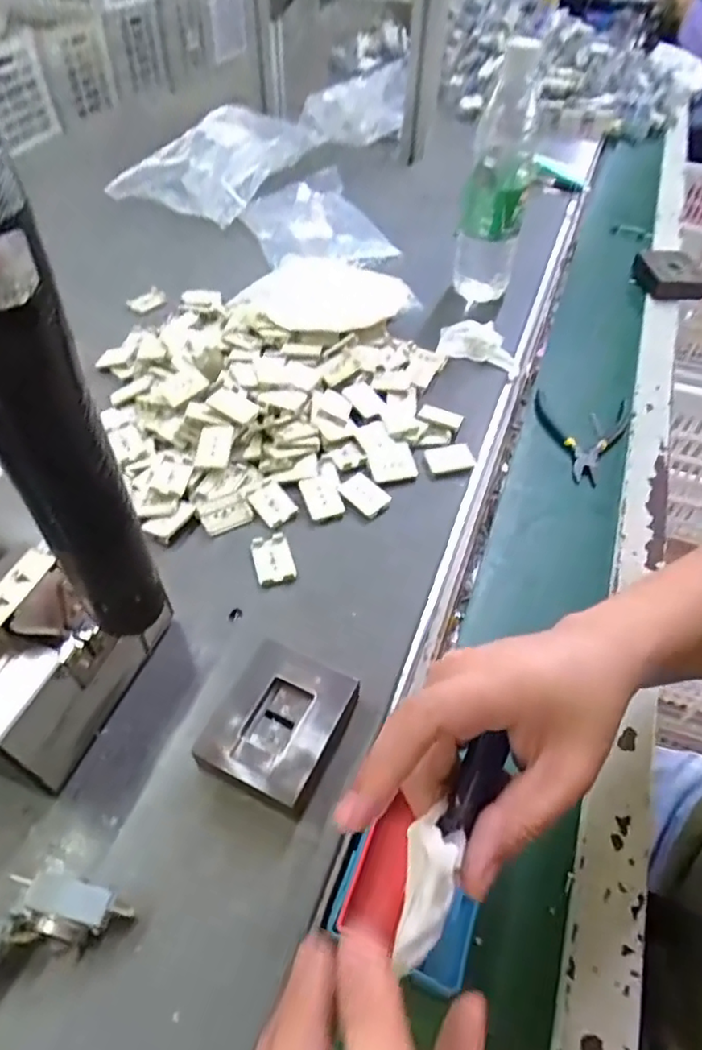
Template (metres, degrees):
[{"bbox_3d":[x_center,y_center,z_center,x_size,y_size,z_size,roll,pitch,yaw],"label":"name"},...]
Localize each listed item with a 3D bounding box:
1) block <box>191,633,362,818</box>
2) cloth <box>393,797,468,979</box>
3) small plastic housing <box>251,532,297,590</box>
[{"bbox_3d":[-0.042,0.118,0.354,0.069,0.030,0.083,21,52,14],"label":"block"},{"bbox_3d":[0.027,0.124,0.210,0.018,0.016,0.050,14,59,7],"label":"cloth"},{"bbox_3d":[-0.058,0.026,0.446,0.026,0.005,0.042,-13,52,-14],"label":"small plastic housing"}]

